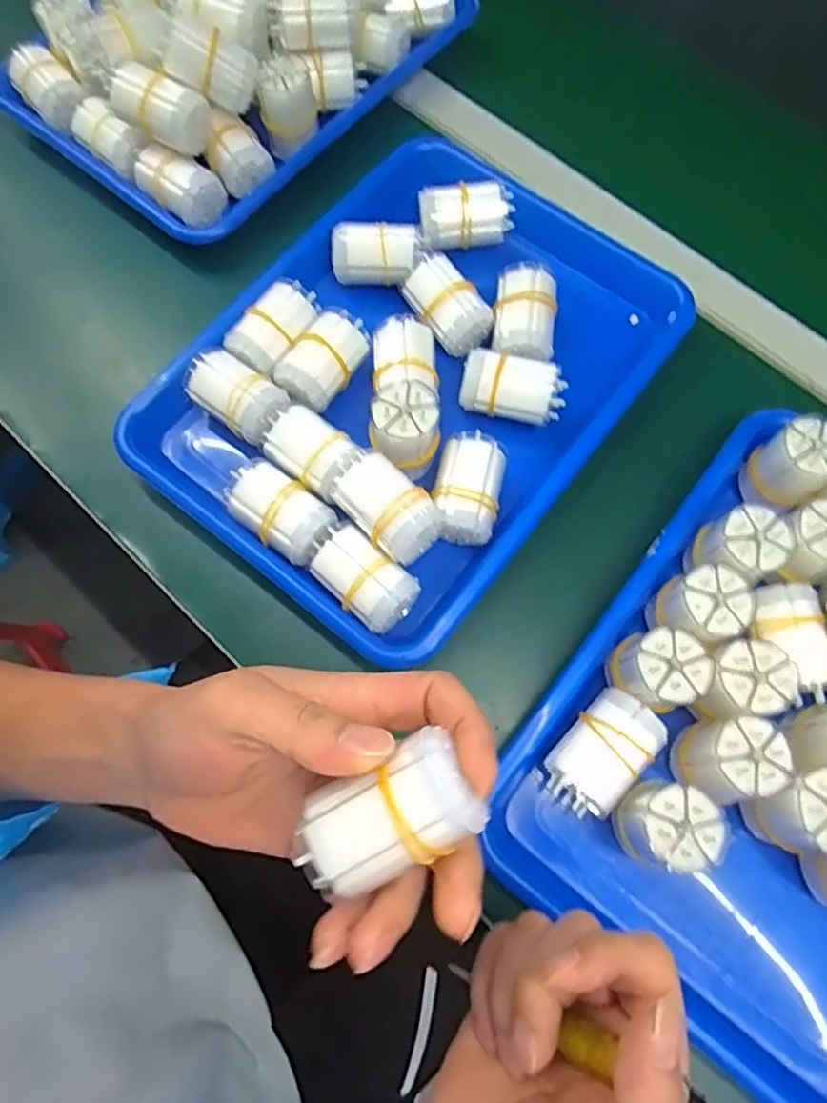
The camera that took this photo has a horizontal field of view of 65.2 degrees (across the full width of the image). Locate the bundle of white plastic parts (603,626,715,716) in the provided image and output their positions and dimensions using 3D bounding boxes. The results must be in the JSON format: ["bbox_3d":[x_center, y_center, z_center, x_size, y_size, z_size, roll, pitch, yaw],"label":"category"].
[{"bbox_3d":[0.129,0.062,0.340,0.039,0.035,0.039,-23,72,-9],"label":"bundle of white plastic parts"}]

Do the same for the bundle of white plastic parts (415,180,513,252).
[{"bbox_3d":[0.036,-0.238,0.456,0.063,0.037,0.030,-10,71,-4],"label":"bundle of white plastic parts"}]

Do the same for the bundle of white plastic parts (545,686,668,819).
[{"bbox_3d":[0.101,0.109,0.349,0.040,0.043,0.062,41,75,13],"label":"bundle of white plastic parts"}]

